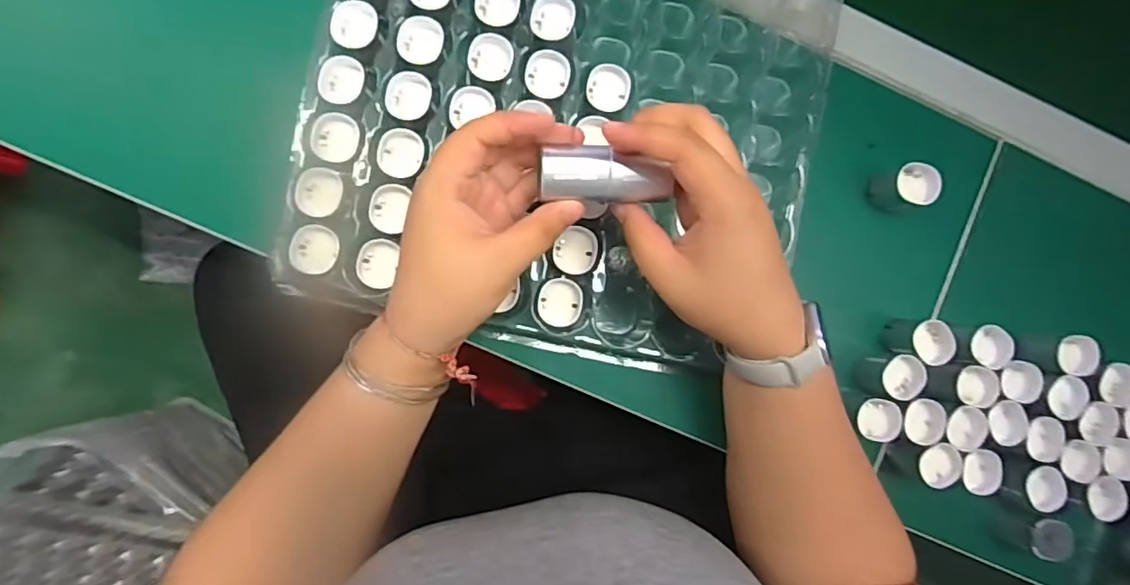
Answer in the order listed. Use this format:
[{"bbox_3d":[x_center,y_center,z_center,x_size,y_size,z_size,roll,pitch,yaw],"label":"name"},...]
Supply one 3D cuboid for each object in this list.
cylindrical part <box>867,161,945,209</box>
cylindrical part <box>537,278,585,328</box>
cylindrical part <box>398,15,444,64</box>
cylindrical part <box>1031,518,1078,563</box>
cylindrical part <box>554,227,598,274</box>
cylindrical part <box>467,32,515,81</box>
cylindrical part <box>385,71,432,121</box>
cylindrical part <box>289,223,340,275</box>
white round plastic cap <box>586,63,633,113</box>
[{"bbox_3d":[0.237,-0.073,0.416,0.031,0.041,0.028,-15,90,-6],"label":"cylindrical part"},{"bbox_3d":[-0.003,0.007,0.383,0.028,0.014,0.031,-1,88,-6],"label":"cylindrical part"},{"bbox_3d":[-0.093,-0.161,0.378,0.030,0.017,0.029,0,88,-6],"label":"cylindrical part"},{"bbox_3d":[0.332,0.170,0.399,0.024,0.013,0.027,27,86,-4],"label":"cylindrical part"},{"bbox_3d":[0.007,-0.027,0.384,0.028,0.009,0.030,0,88,-6],"label":"cylindrical part"},{"bbox_3d":[-0.049,-0.155,0.384,0.030,0.012,0.029,0,88,-6],"label":"cylindrical part"},{"bbox_3d":[-0.101,-0.127,0.376,0.029,0.015,0.027,0,88,-6],"label":"cylindrical part"},{"bbox_3d":[-0.156,-0.027,0.366,0.029,0.008,0.031,0,88,-6],"label":"cylindrical part"},{"bbox_3d":[0.028,-0.135,0.397,0.028,0.028,0.028,6,88,-6],"label":"white round plastic cap"}]

